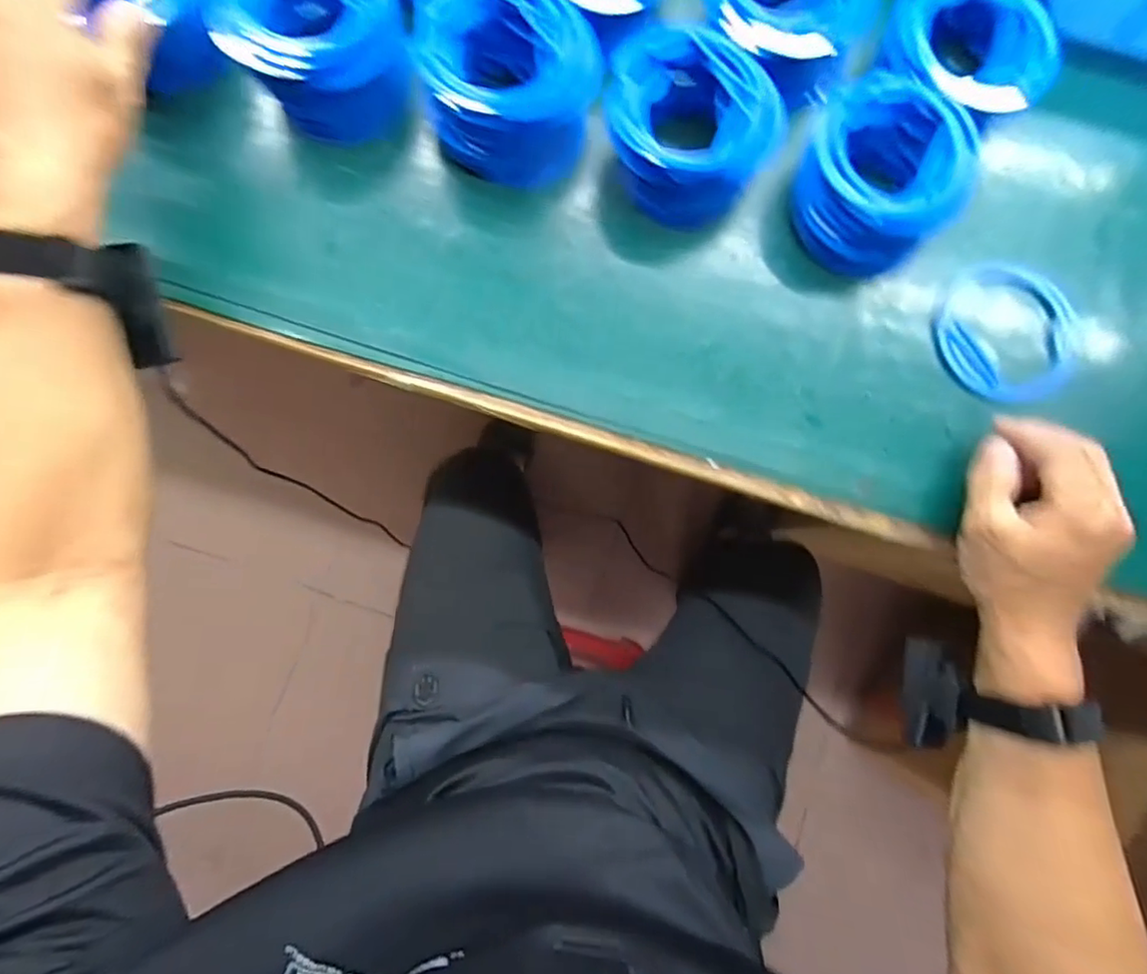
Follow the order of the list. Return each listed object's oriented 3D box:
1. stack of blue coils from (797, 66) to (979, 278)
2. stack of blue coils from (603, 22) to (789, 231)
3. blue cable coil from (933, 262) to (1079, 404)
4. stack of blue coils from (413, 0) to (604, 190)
[{"bbox_3d":[0.203,-0.207,0.391,0.108,0.047,0.111,-40,87,-6],"label":"stack of blue coils"},{"bbox_3d":[0.078,-0.238,0.395,0.112,0.059,0.106,-5,84,-3],"label":"stack of blue coils"},{"bbox_3d":[0.300,-0.108,0.409,0.096,0.008,0.098,0,84,-3],"label":"blue cable coil"},{"bbox_3d":[-0.042,-0.267,0.389,0.111,0.062,0.107,-19,85,-5],"label":"stack of blue coils"}]

